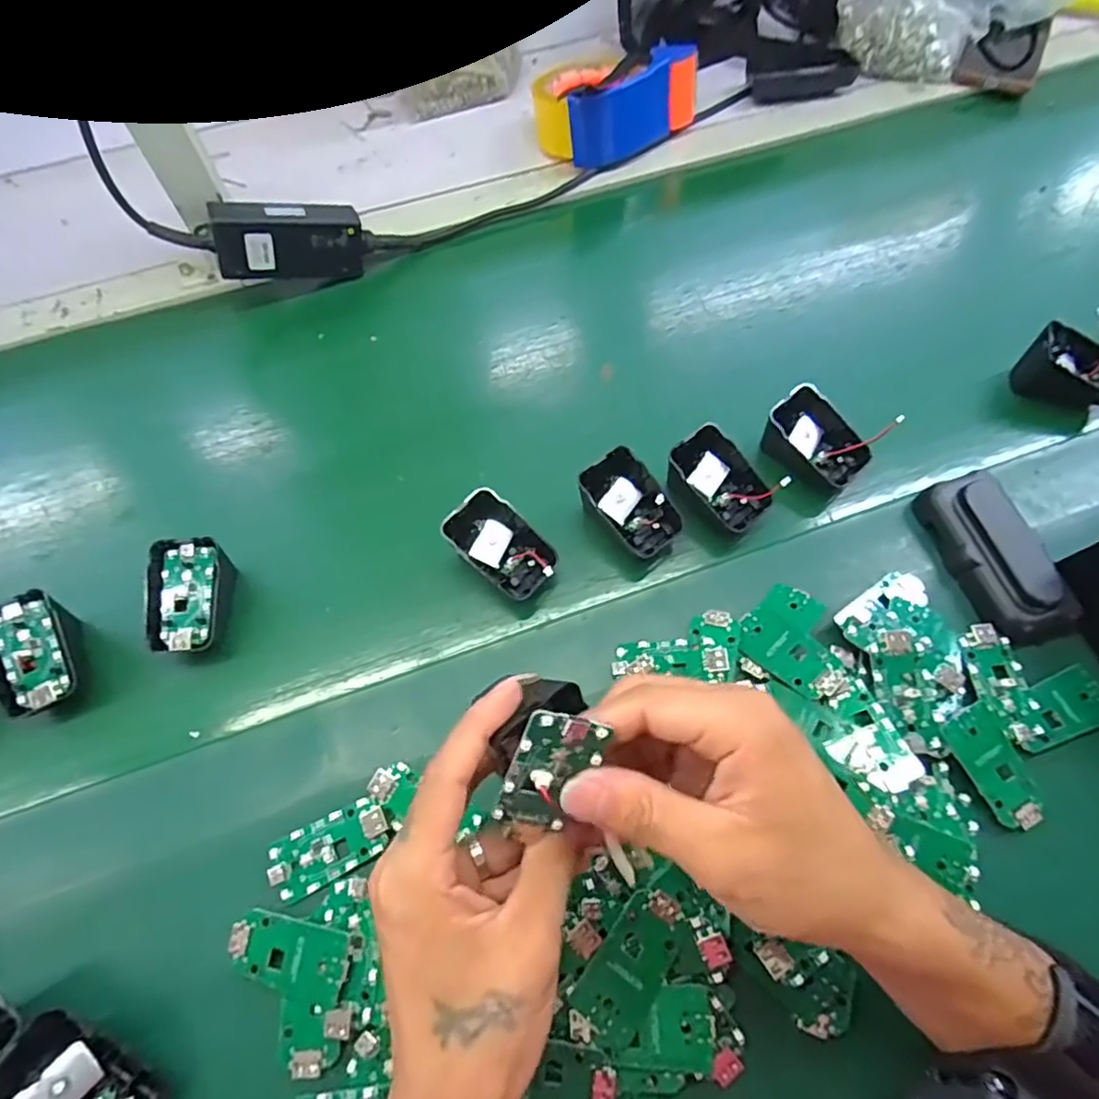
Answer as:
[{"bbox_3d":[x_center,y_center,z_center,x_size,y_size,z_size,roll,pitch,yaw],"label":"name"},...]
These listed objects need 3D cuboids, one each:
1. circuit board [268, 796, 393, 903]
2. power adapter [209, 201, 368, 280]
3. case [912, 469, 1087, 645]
[{"bbox_3d":[-0.116,0.156,0.324,0.061,0.007,0.031,-26,68,-14],"label":"circuit board"},{"bbox_3d":[-0.217,-0.257,0.516,0.113,0.050,0.031,-13,64,-26],"label":"power adapter"},{"bbox_3d":[0.275,0.003,0.378,0.051,0.030,0.105,-12,65,-8],"label":"case"}]

